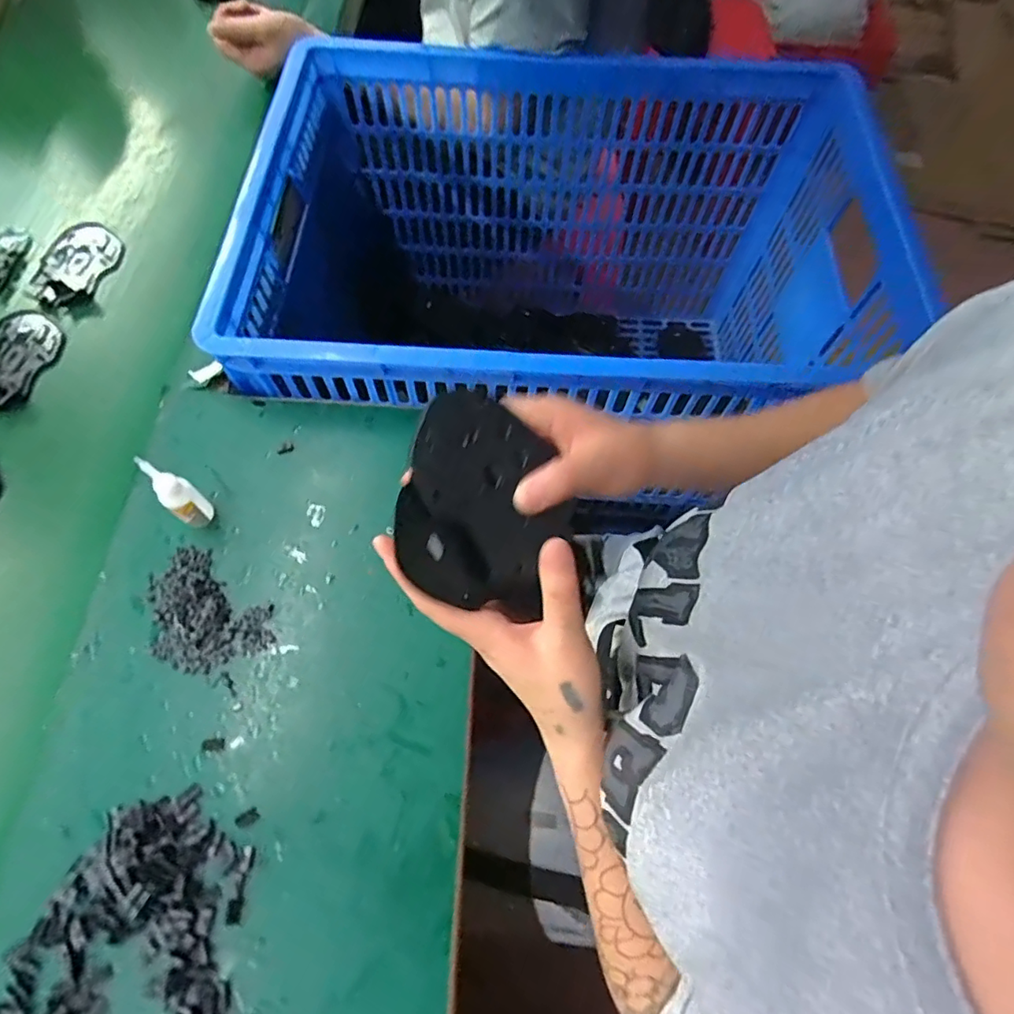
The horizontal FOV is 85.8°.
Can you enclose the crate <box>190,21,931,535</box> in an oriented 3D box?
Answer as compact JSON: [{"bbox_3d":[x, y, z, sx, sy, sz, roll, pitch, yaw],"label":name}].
[{"bbox_3d":[0.067,-0.250,0.743,0.653,0.420,0.480,2,65,-1],"label":"crate"}]

